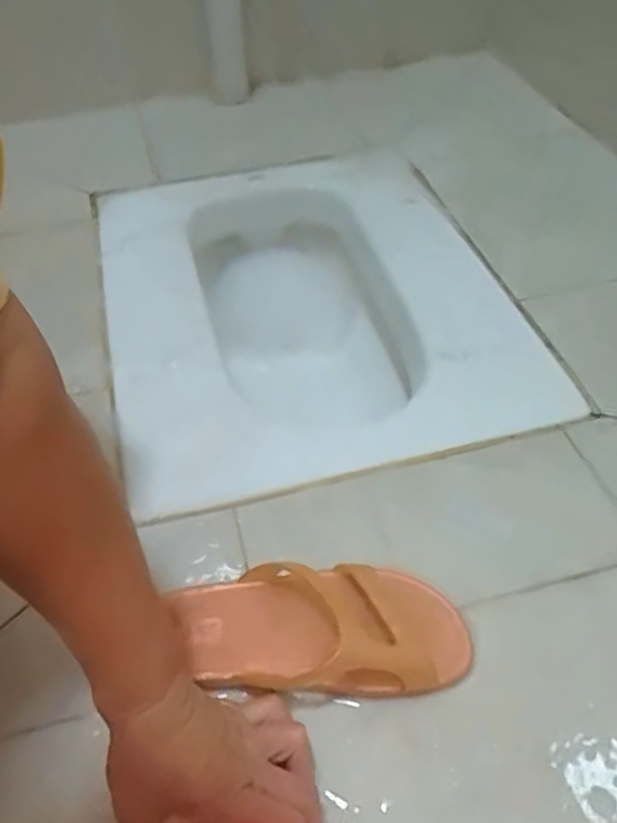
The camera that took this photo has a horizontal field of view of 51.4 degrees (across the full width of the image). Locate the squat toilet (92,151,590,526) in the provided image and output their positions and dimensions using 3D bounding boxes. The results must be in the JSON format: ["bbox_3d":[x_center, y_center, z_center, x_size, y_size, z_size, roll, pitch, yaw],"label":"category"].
[{"bbox_3d":[-0.002,-0.104,0.771,0.421,0.169,0.531,-13,50,-10],"label":"squat toilet"}]

